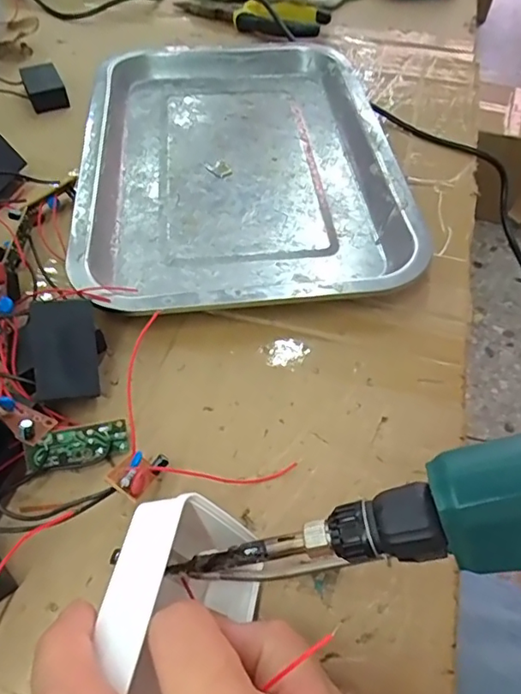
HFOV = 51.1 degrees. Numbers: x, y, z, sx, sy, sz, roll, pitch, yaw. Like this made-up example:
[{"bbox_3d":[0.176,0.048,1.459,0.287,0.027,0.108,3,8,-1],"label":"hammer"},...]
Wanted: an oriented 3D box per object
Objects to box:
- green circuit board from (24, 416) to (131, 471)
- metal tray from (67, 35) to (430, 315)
[{"bbox_3d":[-0.083,0.045,0.247,0.043,0.004,0.018,-9,97,-17],"label":"green circuit board"},{"bbox_3d":[-0.017,-0.142,0.392,0.206,0.022,0.315,-5,52,-3],"label":"metal tray"}]

